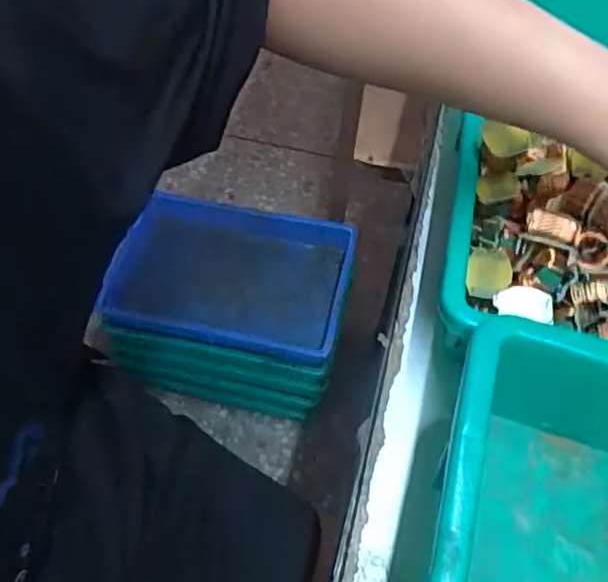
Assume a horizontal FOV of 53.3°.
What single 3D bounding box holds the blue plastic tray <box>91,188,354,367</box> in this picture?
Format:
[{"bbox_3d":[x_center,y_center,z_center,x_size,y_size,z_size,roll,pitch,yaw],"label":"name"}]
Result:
[{"bbox_3d":[-0.117,-0.030,0.987,0.364,0.044,0.247,12,56,5],"label":"blue plastic tray"}]

